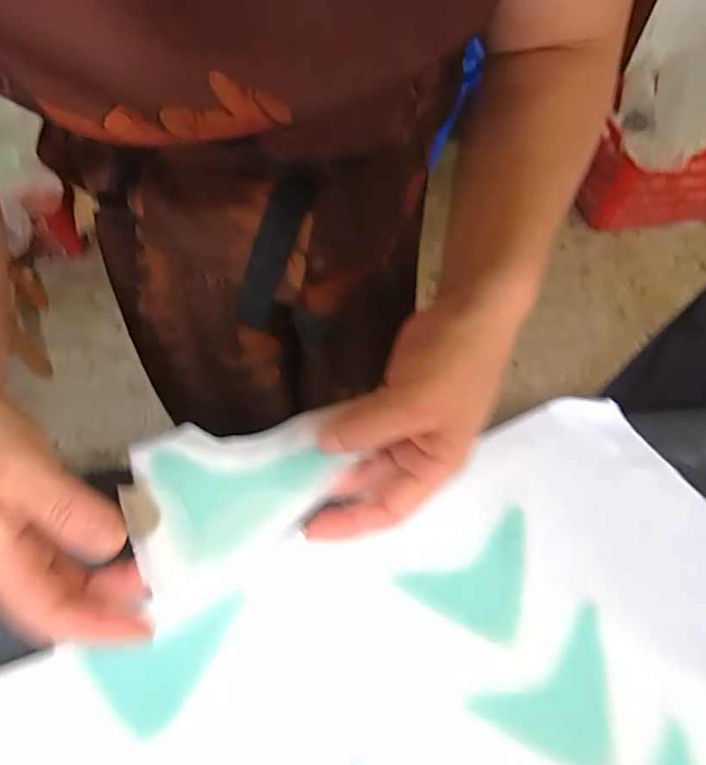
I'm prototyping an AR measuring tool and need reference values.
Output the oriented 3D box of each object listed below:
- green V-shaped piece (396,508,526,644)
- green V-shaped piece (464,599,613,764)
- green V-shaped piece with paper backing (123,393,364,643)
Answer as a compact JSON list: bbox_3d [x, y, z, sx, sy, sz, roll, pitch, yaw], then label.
[{"bbox_3d":[0.082,0.131,0.362,0.084,0.009,0.093,15,54,6],"label":"green V-shaped piece"},{"bbox_3d":[0.125,0.191,0.323,0.082,0.009,0.093,14,54,5],"label":"green V-shaped piece"},{"bbox_3d":[-0.066,0.050,0.266,0.112,0.004,0.110,-30,46,-15],"label":"green V-shaped piece with paper backing"}]

